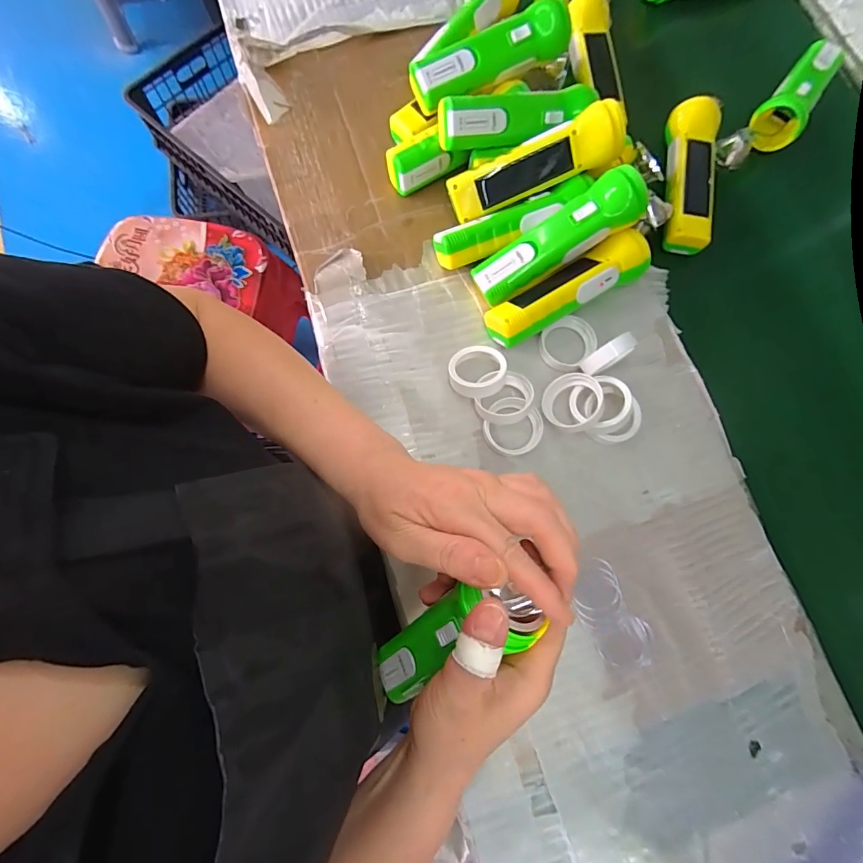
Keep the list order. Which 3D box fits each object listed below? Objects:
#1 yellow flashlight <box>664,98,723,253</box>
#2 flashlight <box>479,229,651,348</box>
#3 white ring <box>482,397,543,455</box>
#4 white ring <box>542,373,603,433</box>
[{"bbox_3d":[0.263,-0.261,0.432,0.052,0.045,0.143,9,79,2],"label":"yellow flashlight"},{"bbox_3d":[0.129,-0.135,0.406,0.159,0.044,0.045,-29,80,-5],"label":"flashlight"},{"bbox_3d":[0.075,-0.004,0.388,0.052,0.012,0.050,0,79,0],"label":"white ring"},{"bbox_3d":[0.126,-0.026,0.376,0.050,0.013,0.053,-9,74,34],"label":"white ring"}]

